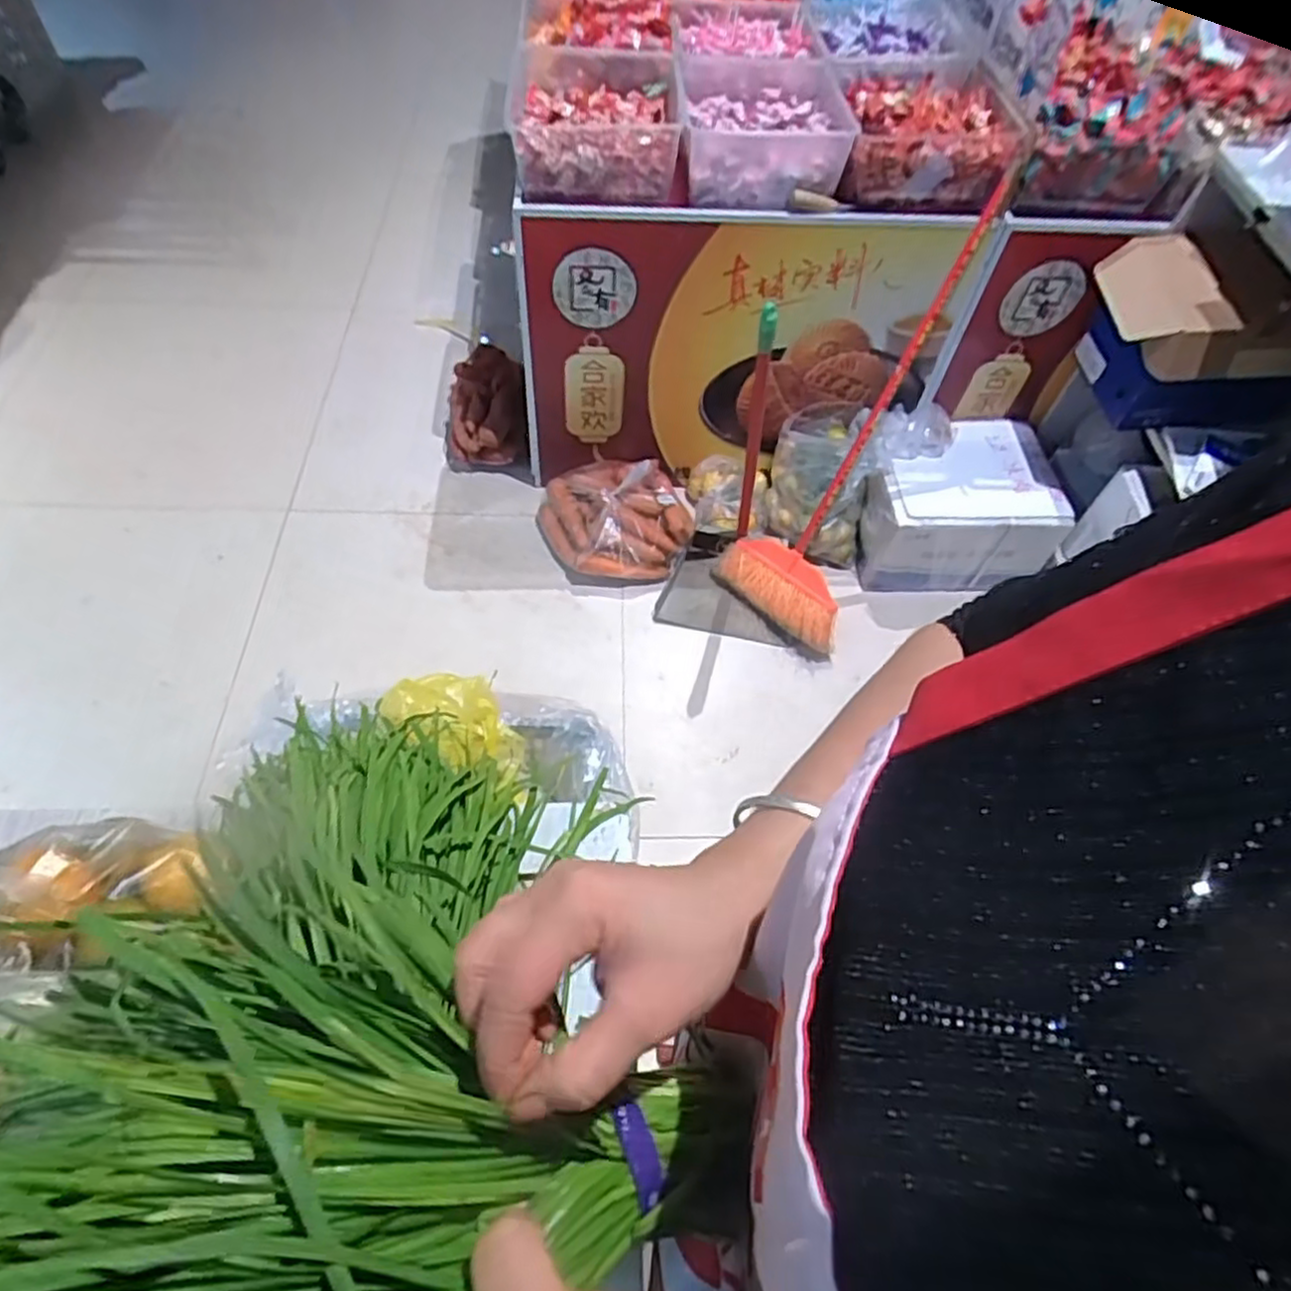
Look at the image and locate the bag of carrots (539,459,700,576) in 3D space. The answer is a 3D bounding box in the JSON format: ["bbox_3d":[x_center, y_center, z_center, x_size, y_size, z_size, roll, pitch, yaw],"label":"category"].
[{"bbox_3d":[-0.068,-0.303,1.754,0.361,0.164,0.294,-1,58,-6],"label":"bag of carrots"}]

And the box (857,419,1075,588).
[{"bbox_3d":[0.689,-0.312,1.681,0.380,0.257,0.297,5,57,-2],"label":"box"}]

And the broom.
[{"bbox_3d":[0.434,-0.449,1.477,0.330,0.923,0.175,32,34,15],"label":"broom"}]

